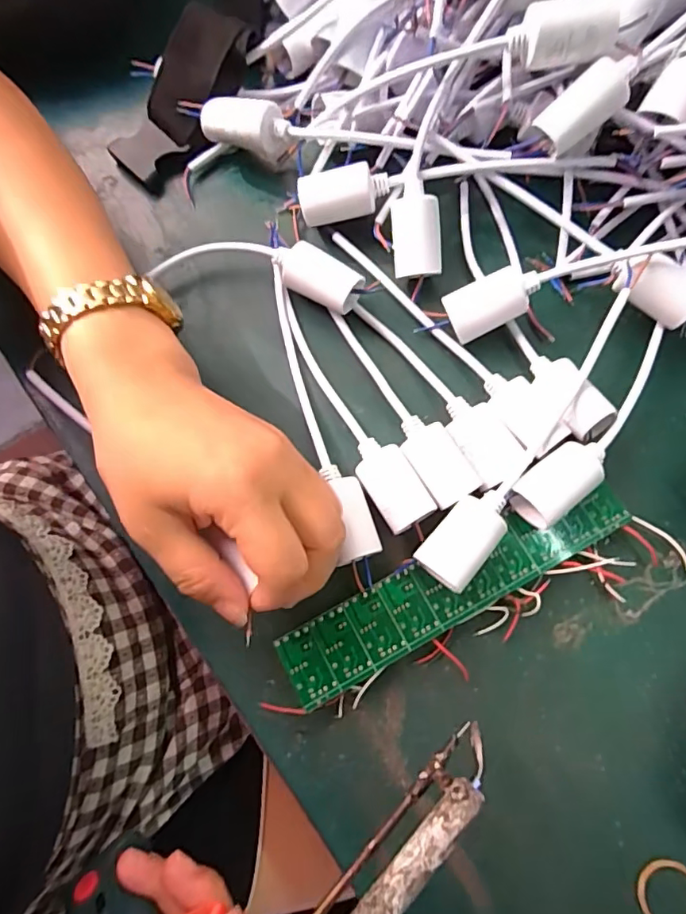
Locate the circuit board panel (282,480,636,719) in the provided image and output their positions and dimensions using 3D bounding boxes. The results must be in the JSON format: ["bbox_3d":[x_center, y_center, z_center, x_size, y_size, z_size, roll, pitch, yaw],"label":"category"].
[{"bbox_3d":[0.061,0.067,0.280,0.201,0.004,0.037,-27,75,-7],"label":"circuit board panel"}]

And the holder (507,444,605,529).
[{"bbox_3d":[0.118,0.013,0.283,0.053,0.020,0.027,-38,81,-8],"label":"holder"}]

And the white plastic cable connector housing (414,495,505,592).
[{"bbox_3d":[0.063,0.043,0.272,0.027,0.025,0.051,41,81,8],"label":"white plastic cable connector housing"}]

